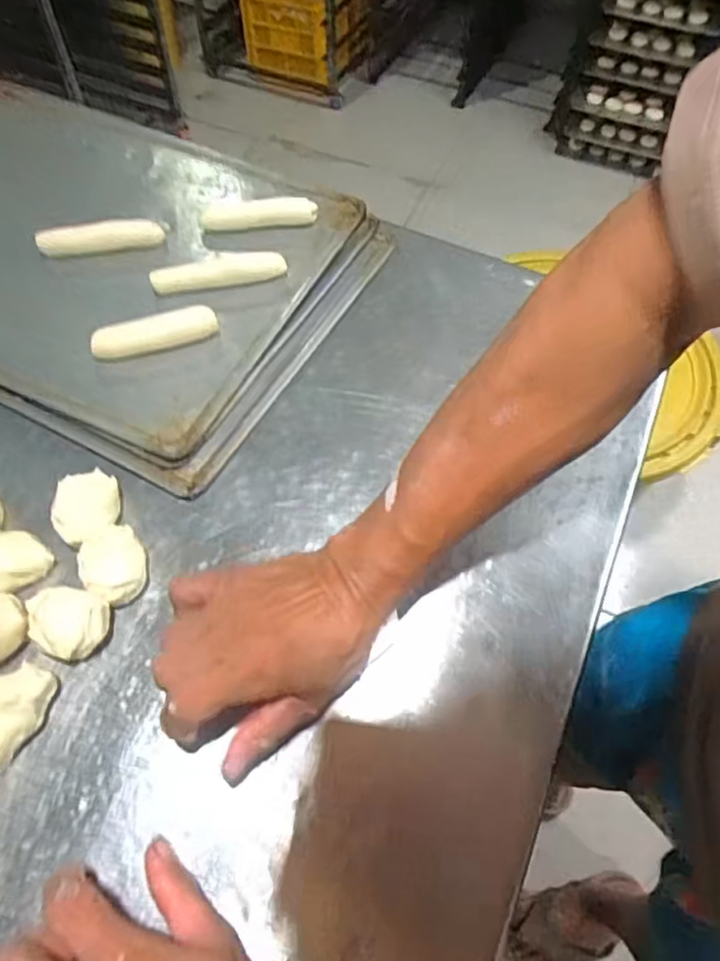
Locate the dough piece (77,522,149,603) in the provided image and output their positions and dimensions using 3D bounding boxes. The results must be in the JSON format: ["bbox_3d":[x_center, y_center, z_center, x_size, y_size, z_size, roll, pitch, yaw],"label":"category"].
[{"bbox_3d":[-0.161,0.057,0.410,0.041,0.024,0.053,-34,65,-20],"label":"dough piece"}]

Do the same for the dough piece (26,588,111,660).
[{"bbox_3d":[-0.181,0.090,0.386,0.051,0.033,0.039,21,60,12],"label":"dough piece"}]

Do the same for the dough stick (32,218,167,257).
[{"bbox_3d":[-0.235,-0.220,0.561,0.112,0.023,0.019,-6,59,-4],"label":"dough stick"}]

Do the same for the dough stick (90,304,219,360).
[{"bbox_3d":[-0.165,-0.118,0.500,0.098,0.024,0.022,-15,60,-10],"label":"dough stick"}]

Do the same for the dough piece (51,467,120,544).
[{"bbox_3d":[-0.187,0.020,0.429,0.039,0.027,0.051,-7,59,-5],"label":"dough piece"}]

